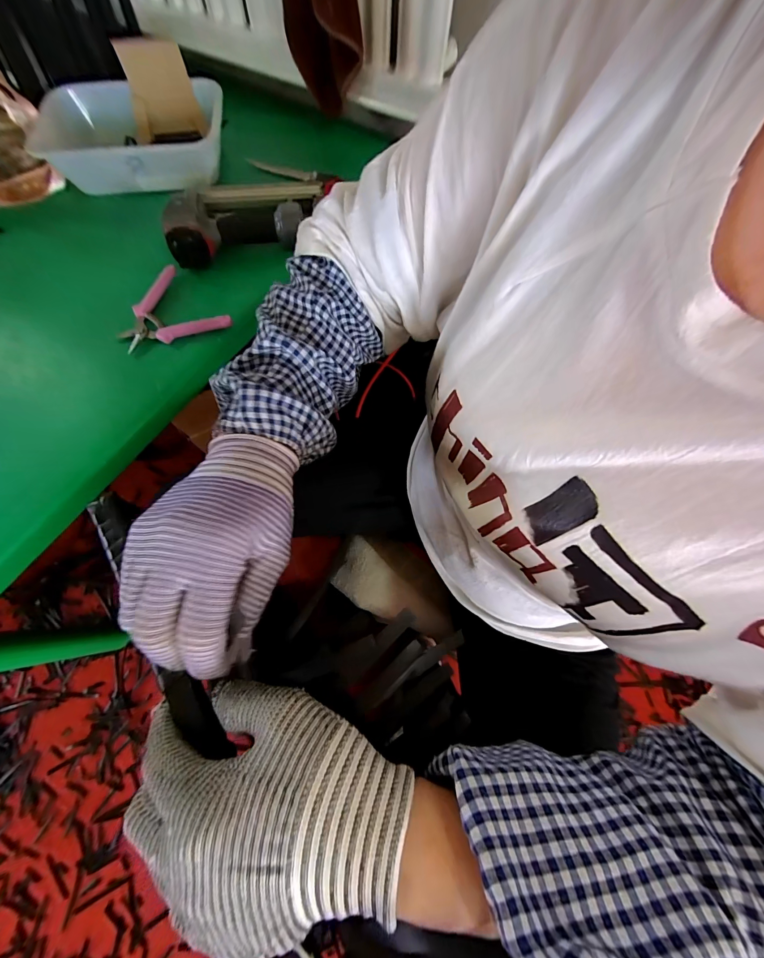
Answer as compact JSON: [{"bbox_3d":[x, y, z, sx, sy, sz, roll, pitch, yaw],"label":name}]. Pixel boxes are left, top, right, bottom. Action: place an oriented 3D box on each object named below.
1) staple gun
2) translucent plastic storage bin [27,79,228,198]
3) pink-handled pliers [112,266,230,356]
[{"bbox_3d":[-0.202,-0.401,0.499,0.235,0.067,0.127,-20,71,-11],"label":"staple gun"},{"bbox_3d":[-0.406,-0.551,0.549,0.293,0.085,0.188,-3,69,-6],"label":"translucent plastic storage bin"},{"bbox_3d":[-0.293,-0.244,0.458,0.142,0.019,0.127,-17,71,-11],"label":"pink-handled pliers"}]

